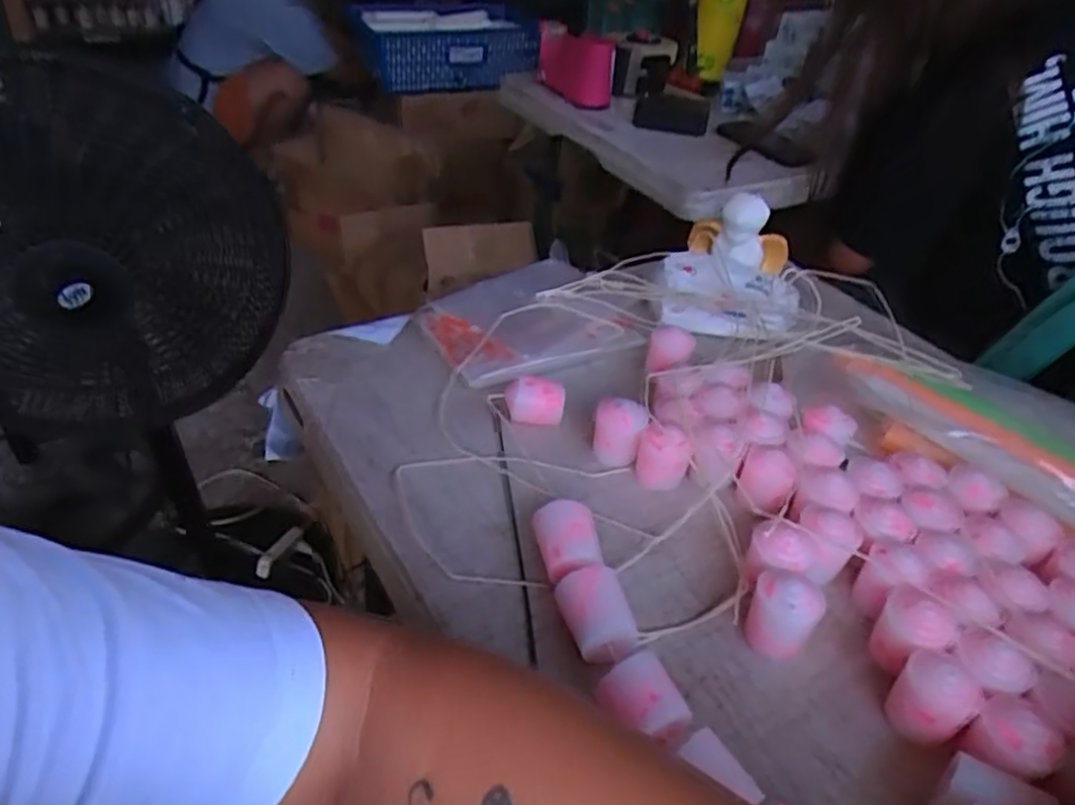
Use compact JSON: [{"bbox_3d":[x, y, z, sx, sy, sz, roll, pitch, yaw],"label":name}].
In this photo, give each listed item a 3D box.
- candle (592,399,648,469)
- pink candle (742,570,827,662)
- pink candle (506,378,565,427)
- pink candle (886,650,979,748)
[{"bbox_3d":[0.061,0.022,0.534,0.036,0.047,0.028,15,38,12],"label":"candle"},{"bbox_3d":[0.141,0.122,0.413,0.037,0.044,0.036,4,37,-3],"label":"pink candle"},{"bbox_3d":[-0.002,-0.002,0.554,0.044,0.030,0.027,6,37,1],"label":"pink candle"},{"bbox_3d":[0.209,0.157,0.384,0.040,0.042,0.037,-28,49,-36],"label":"pink candle"}]

